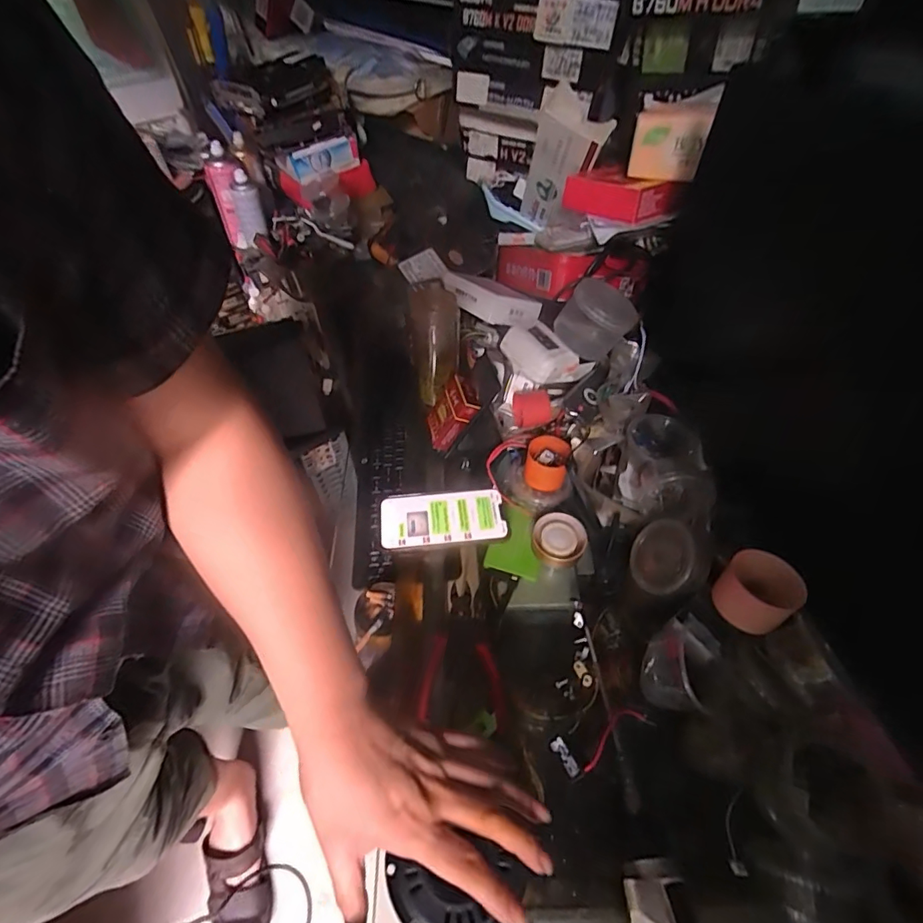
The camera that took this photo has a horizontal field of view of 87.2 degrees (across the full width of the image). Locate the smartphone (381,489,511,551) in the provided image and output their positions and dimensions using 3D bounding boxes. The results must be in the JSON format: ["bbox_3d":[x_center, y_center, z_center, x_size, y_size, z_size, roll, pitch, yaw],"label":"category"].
[{"bbox_3d":[-0.023,0.071,0.599,0.154,0.011,0.075,-3,52,-4],"label":"smartphone"}]

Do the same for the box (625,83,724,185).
[{"bbox_3d":[0.254,-0.401,0.586,0.082,0.077,0.075,18,54,13],"label":"box"}]

